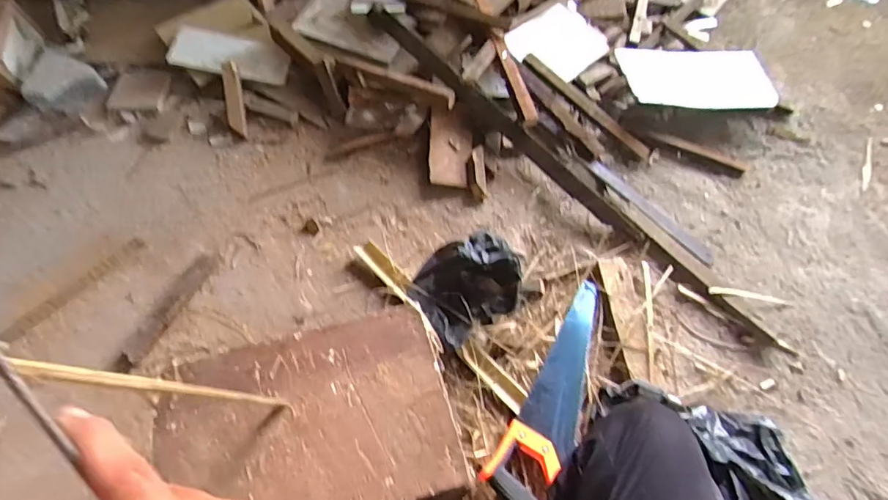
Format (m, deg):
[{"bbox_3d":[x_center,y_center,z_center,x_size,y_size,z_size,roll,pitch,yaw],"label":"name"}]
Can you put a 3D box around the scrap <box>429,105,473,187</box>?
[{"bbox_3d":[0.014,-0.214,1.042,0.085,0.019,0.190,0,64,1],"label":"scrap"}]

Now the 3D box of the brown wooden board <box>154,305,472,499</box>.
[{"bbox_3d":[-0.151,0.193,0.568,0.307,0.020,0.217,-14,58,-9],"label":"brown wooden board"}]

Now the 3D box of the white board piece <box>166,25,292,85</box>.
[{"bbox_3d":[-0.490,-0.448,1.158,0.259,0.022,0.128,7,65,-8],"label":"white board piece"}]

